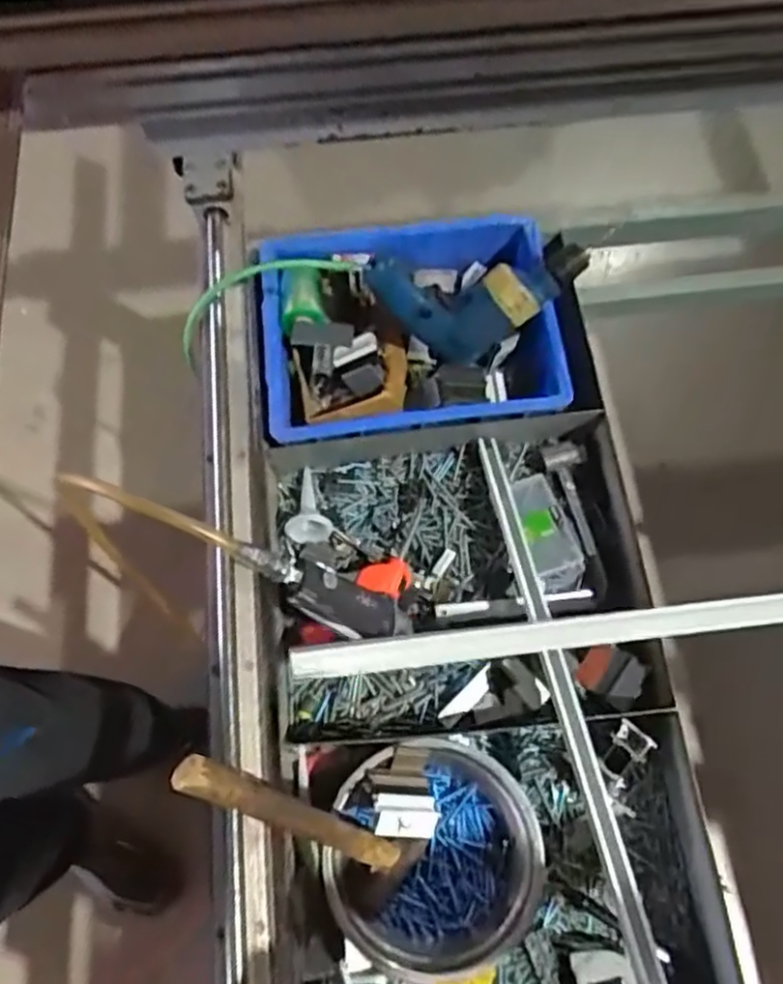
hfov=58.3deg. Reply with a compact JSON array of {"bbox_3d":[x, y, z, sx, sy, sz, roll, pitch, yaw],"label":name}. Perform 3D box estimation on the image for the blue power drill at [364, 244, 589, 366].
[{"bbox_3d":[0.104,-0.220,0.790,0.249,0.142,0.083,-15,71,-5],"label":"blue power drill"}]

